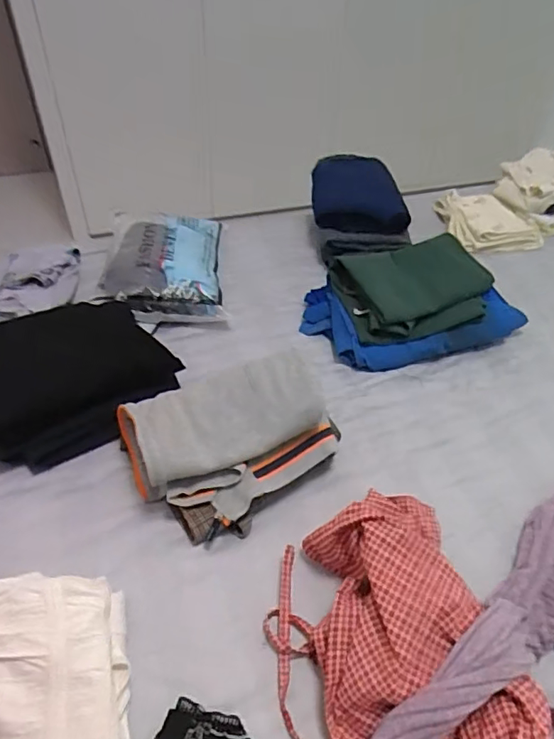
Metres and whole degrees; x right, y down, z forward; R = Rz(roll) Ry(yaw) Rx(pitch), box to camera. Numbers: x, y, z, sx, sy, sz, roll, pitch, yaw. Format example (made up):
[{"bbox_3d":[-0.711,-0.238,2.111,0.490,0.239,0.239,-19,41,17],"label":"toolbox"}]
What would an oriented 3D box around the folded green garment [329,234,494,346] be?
[{"bbox_3d":[0.254,-0.153,1.001,0.279,0.055,0.213,-11,49,-14],"label":"folded green garment"}]

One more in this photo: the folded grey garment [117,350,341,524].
[{"bbox_3d":[-0.066,0.089,0.756,0.262,0.140,0.195,-23,53,-23],"label":"folded grey garment"}]

